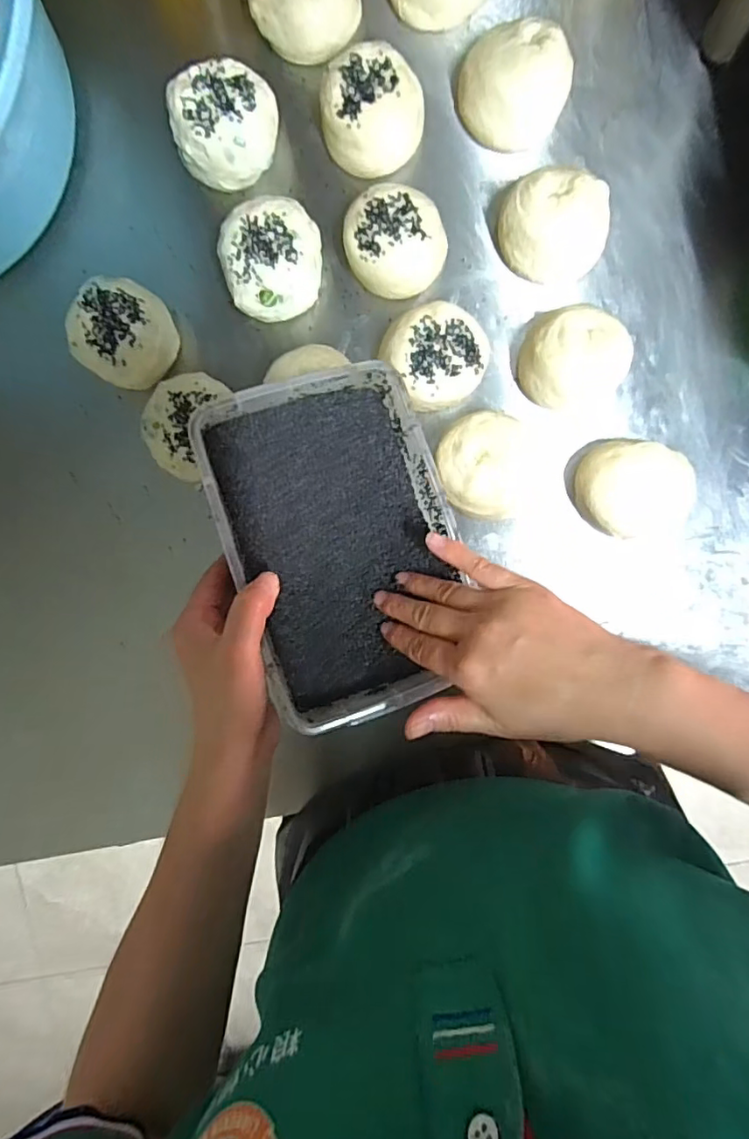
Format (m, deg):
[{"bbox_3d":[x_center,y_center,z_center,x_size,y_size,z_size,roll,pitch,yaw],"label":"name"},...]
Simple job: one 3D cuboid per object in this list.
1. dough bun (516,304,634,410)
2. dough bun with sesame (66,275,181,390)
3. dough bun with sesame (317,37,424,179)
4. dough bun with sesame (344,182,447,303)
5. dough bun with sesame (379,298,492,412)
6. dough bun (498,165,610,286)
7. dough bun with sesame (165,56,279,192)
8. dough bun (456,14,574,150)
[{"bbox_3d":[0.151,-0.157,0.417,0.078,0.043,0.069,-12,93,4],"label":"dough bun"},{"bbox_3d":[-0.191,-0.182,0.437,0.069,0.057,0.072,0,93,4],"label":"dough bun with sesame"},{"bbox_3d":[-0.002,-0.345,0.420,0.073,0.041,0.070,0,93,4],"label":"dough bun with sesame"},{"bbox_3d":[0.014,-0.248,0.422,0.071,0.044,0.079,-41,90,5],"label":"dough bun with sesame"},{"bbox_3d":[0.049,-0.164,0.429,0.072,0.038,0.075,0,93,4],"label":"dough bun with sesame"},{"bbox_3d":[0.132,-0.253,0.415,0.074,0.043,0.066,4,94,3],"label":"dough bun"},{"bbox_3d":[-0.112,-0.336,0.421,0.076,0.045,0.069,-21,92,5],"label":"dough bun with sesame"},{"bbox_3d":[0.102,-0.358,0.413,0.074,0.044,0.070,0,93,4],"label":"dough bun"}]

